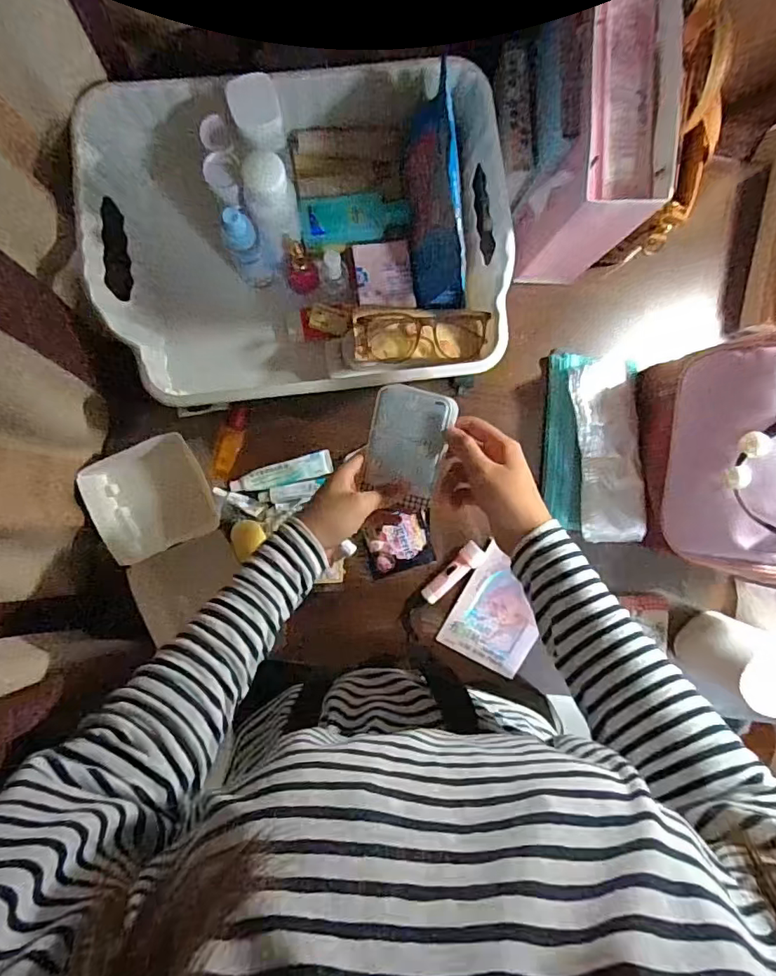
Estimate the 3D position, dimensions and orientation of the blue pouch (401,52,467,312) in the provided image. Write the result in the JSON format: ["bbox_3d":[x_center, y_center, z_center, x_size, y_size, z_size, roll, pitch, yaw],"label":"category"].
[{"bbox_3d":[0.051,-0.297,0.542,0.059,0.046,0.200,-7,113,-3],"label":"blue pouch"}]

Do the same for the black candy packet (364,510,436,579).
[{"bbox_3d":[0.014,0.066,0.639,0.081,0.010,0.077,-11,94,-3],"label":"black candy packet"}]

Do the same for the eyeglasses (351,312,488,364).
[{"bbox_3d":[0.036,-0.161,0.556,0.137,0.034,0.048,-2,93,-3],"label":"eyeglasses"}]

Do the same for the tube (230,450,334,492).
[{"bbox_3d":[-0.128,-0.017,0.627,0.122,0.017,0.028,-15,94,-2],"label":"tube"}]

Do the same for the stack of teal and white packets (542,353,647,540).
[{"bbox_3d":[0.247,-0.048,0.623,0.104,0.049,0.227,-2,93,-3],"label":"stack of teal and white packets"}]

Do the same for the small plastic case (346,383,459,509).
[{"bbox_3d":[0.014,-0.038,0.460,0.070,0.023,0.101,17,92,-4],"label":"small plastic case"}]

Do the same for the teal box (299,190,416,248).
[{"bbox_3d":[-0.033,-0.286,0.547,0.115,0.026,0.043,-12,94,-3],"label":"teal box"}]

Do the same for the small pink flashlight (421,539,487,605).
[{"bbox_3d":[0.082,0.107,0.636,0.030,0.023,0.091,42,90,-5],"label":"small pink flashlight"}]

